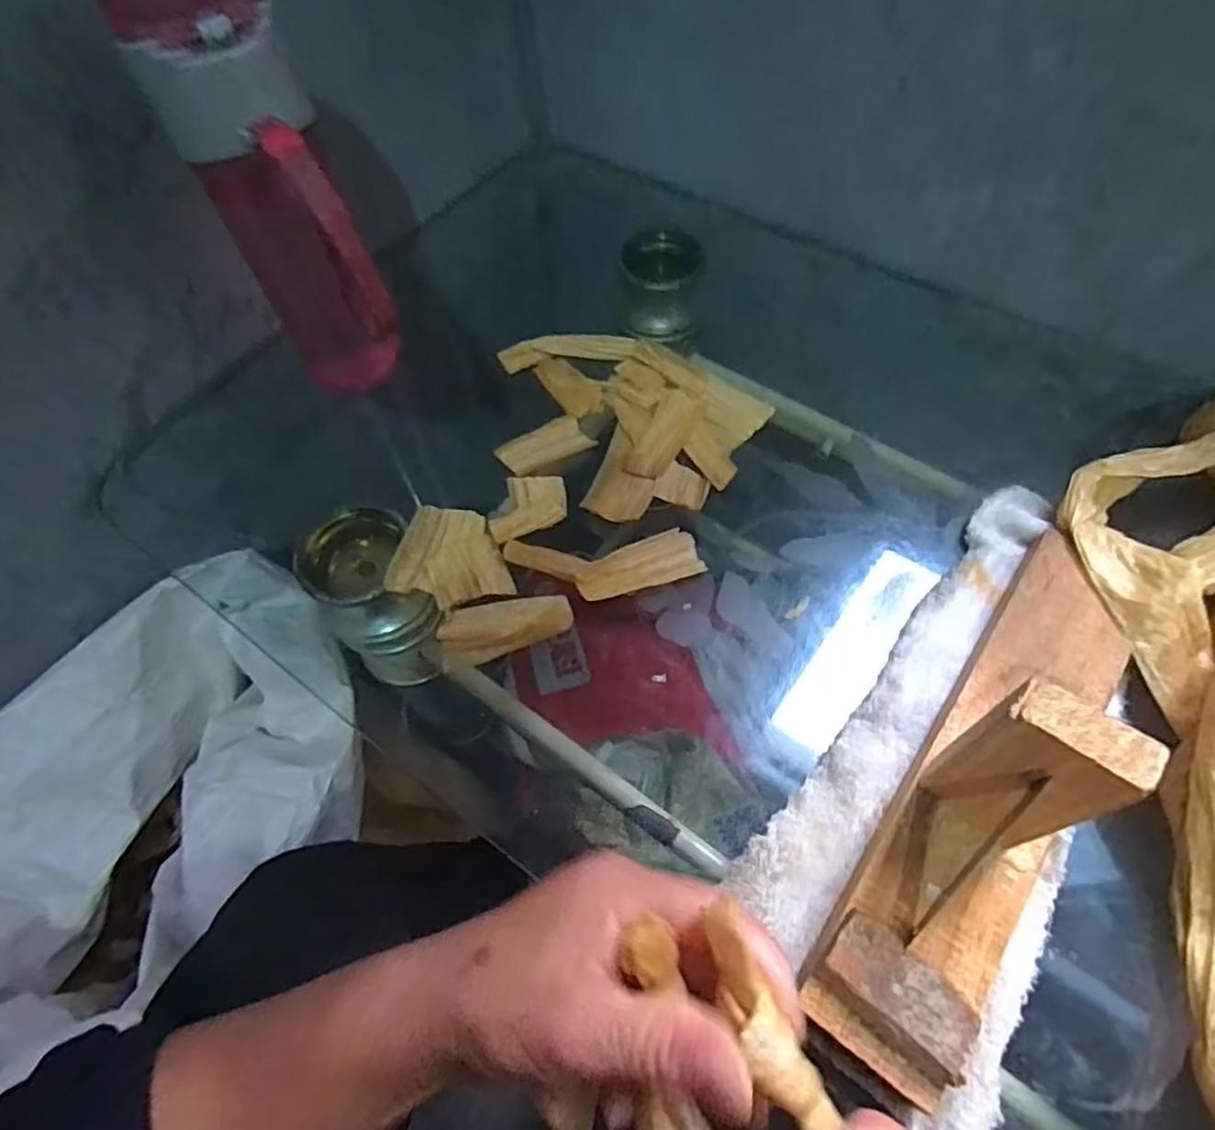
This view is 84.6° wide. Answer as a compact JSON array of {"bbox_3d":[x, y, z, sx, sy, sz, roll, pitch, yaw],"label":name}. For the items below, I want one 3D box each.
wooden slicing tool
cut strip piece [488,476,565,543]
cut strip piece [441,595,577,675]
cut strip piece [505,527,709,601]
[{"bbox_3d":[0.178,0.079,0.265,0.065,0.116,0.259,34,68,19],"label":"wooden slicing tool"},{"bbox_3d":[-0.048,-0.039,0.404,0.046,0.010,0.047,-8,61,-2],"label":"cut strip piece"},{"bbox_3d":[-0.057,0.035,0.374,0.073,0.020,0.033,-9,61,-3],"label":"cut strip piece"},{"bbox_3d":[-0.002,0.001,0.386,0.111,0.014,0.043,-5,61,0],"label":"cut strip piece"}]

